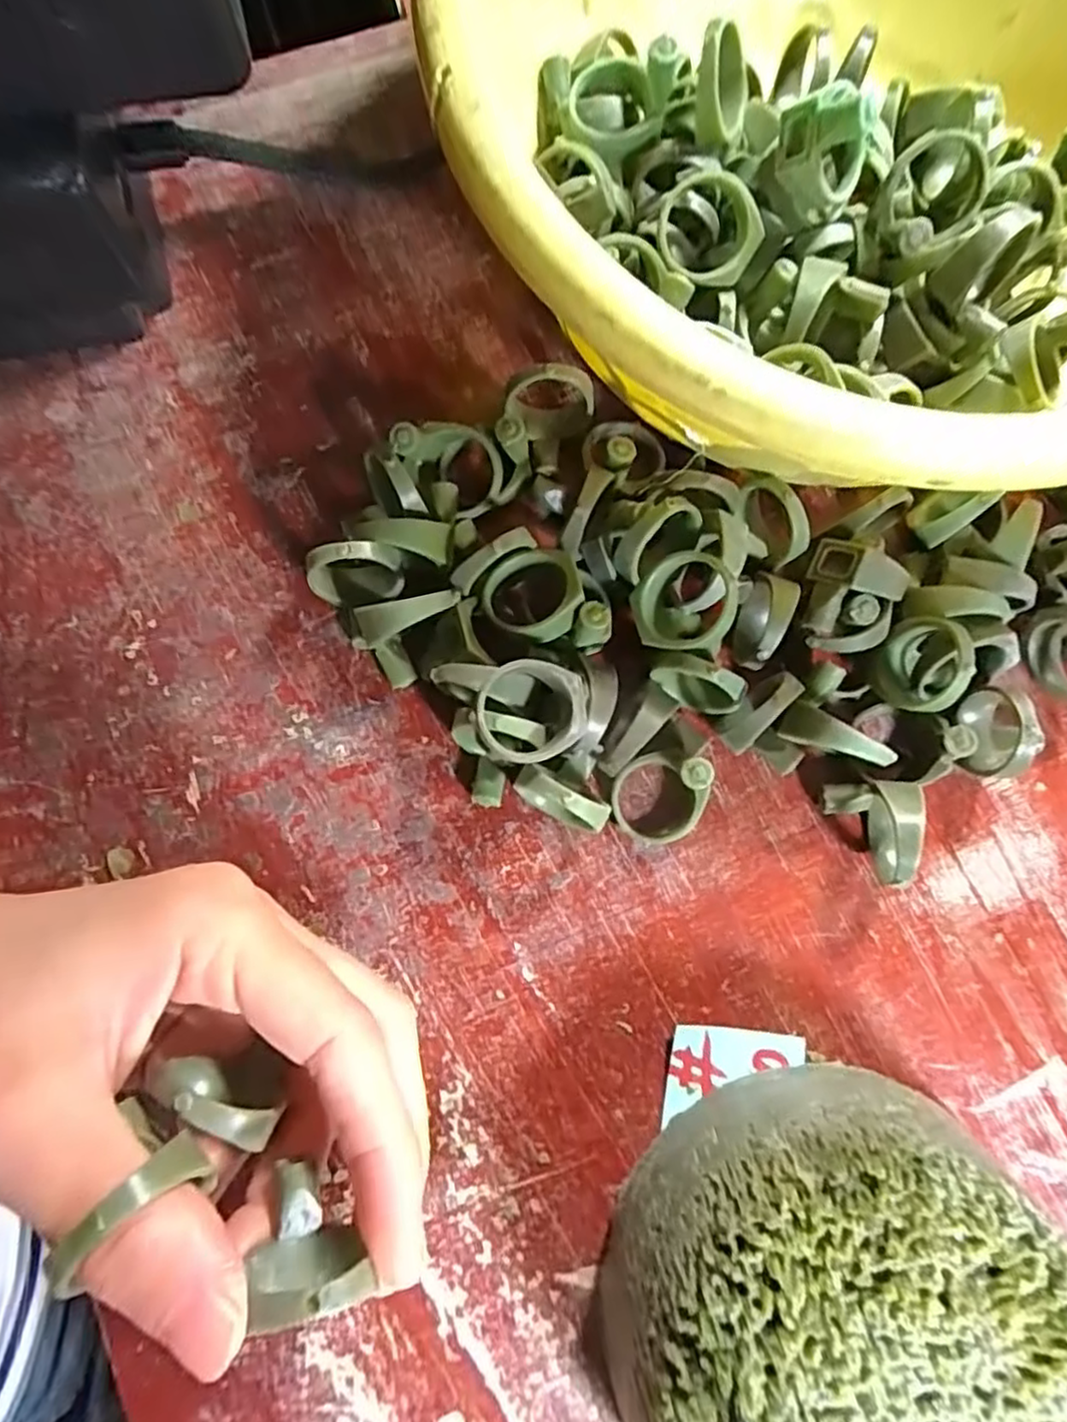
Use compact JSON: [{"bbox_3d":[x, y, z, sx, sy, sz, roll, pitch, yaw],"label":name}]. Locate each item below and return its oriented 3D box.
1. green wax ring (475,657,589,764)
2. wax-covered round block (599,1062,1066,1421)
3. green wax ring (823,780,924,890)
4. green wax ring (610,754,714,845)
[{"bbox_3d":[0.000,0.000,0.171,0.029,0.010,0.025,-15,81,-4],"label":"green wax ring"},{"bbox_3d":[0.071,0.145,0.154,0.103,0.046,0.098,0,80,-1],"label":"wax-covered round block"},{"bbox_3d":[0.092,0.033,0.186,0.018,0.025,0.027,4,80,-1],"label":"green wax ring"},{"bbox_3d":[0.035,0.024,0.185,0.025,0.025,0.024,0,80,-1],"label":"green wax ring"}]

